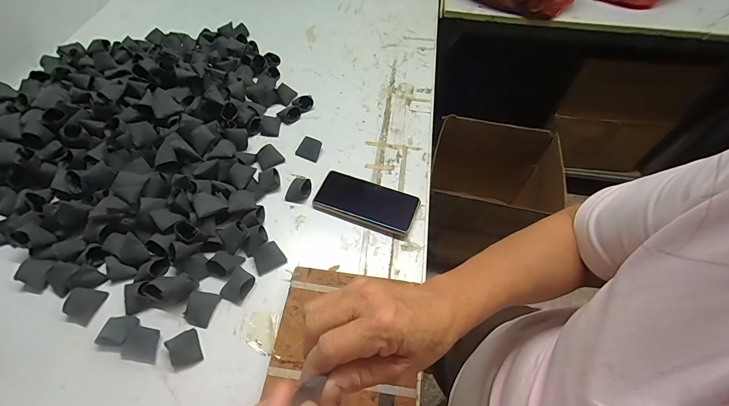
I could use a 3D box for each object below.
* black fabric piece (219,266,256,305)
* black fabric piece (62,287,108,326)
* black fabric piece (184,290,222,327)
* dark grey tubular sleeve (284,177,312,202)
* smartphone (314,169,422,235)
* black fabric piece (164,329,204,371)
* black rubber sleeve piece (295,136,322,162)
[{"bbox_3d":[-0.173,0.110,0.459,0.036,0.023,0.044,21,59,12],"label":"black fabric piece"},{"bbox_3d":[-0.378,0.136,0.453,0.038,0.016,0.046,16,58,8],"label":"black fabric piece"},{"bbox_3d":[-0.217,0.138,0.444,0.034,0.017,0.043,11,58,5],"label":"black fabric piece"},{"bbox_3d":[-0.107,-0.026,0.552,0.036,0.022,0.048,13,58,7],"label":"dark grey tubular sleeve"},{"bbox_3d":[0.003,-0.002,0.543,0.159,0.012,0.077,19,59,10],"label":"smartphone"},{"bbox_3d":[-0.224,0.181,0.418,0.031,0.016,0.041,-25,61,-16],"label":"black fabric piece"},{"bbox_3d":[-0.099,-0.097,0.600,0.042,0.019,0.036,16,58,8],"label":"black rubber sleeve piece"}]

